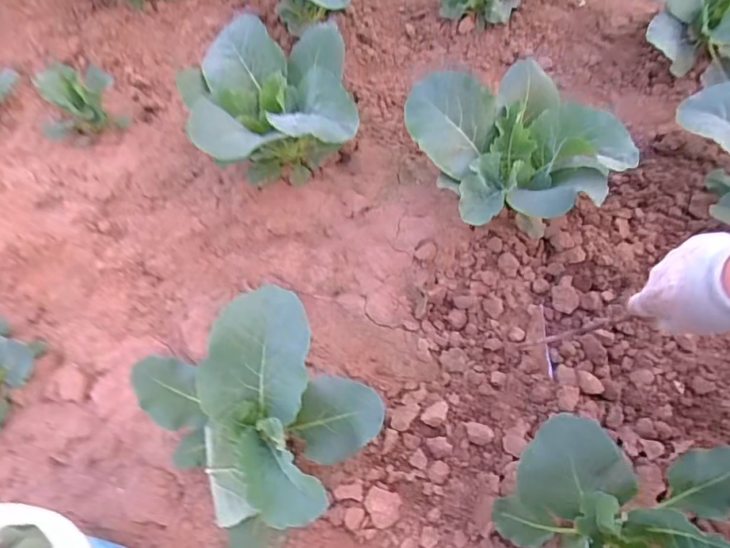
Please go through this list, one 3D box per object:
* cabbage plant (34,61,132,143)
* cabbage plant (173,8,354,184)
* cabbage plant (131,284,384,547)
[{"bbox_3d":[-0.551,-0.324,0.959,0.148,0.137,0.099,6,57,8],"label":"cabbage plant"},{"bbox_3d":[-0.155,-0.267,0.845,0.256,0.197,0.282,-19,57,-8],"label":"cabbage plant"},{"bbox_3d":[-0.118,0.164,0.565,0.216,0.152,0.240,-37,62,-19],"label":"cabbage plant"}]

